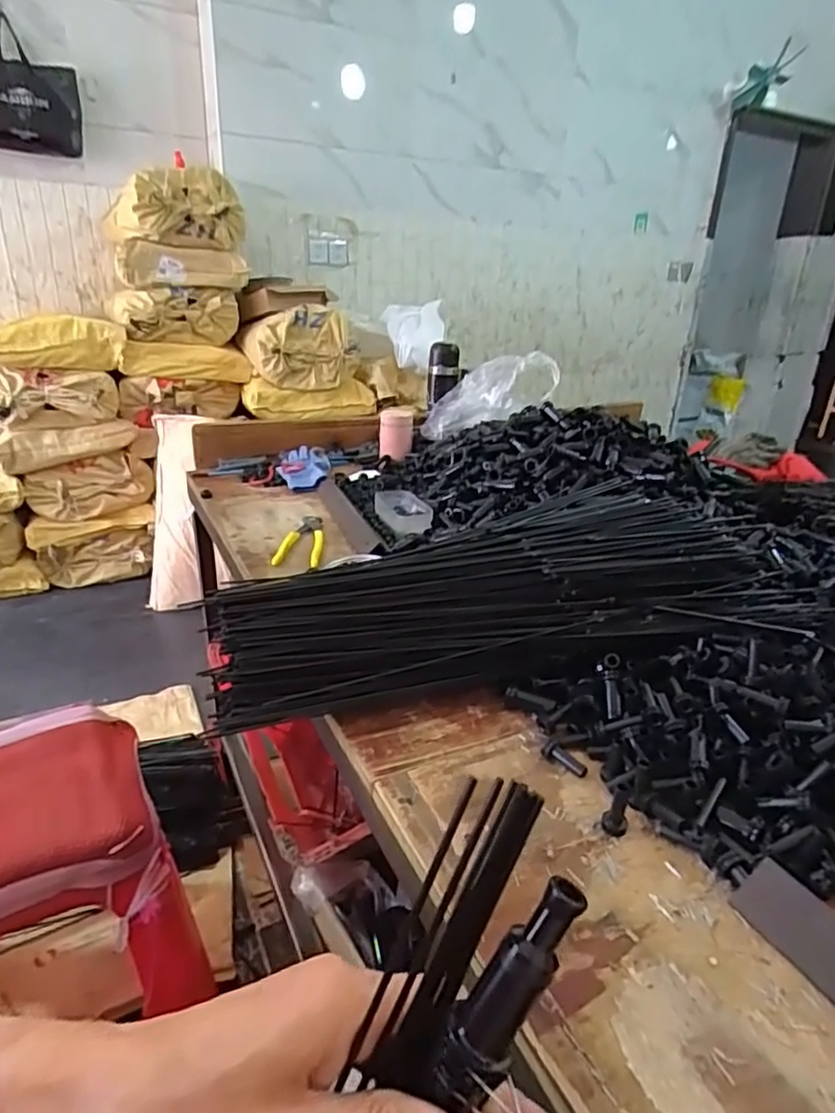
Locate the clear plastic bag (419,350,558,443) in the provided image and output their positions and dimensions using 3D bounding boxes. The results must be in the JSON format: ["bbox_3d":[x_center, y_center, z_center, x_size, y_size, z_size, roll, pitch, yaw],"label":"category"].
[{"bbox_3d":[0.131,-0.308,1.228,0.277,0.101,0.058,-19,14,25],"label":"clear plastic bag"}]

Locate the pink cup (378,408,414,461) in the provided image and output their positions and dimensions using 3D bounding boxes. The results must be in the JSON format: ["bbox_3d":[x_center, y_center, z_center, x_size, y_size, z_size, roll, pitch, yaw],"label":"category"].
[{"bbox_3d":[-0.043,-0.240,1.281,0.063,0.106,0.066,2,23,-1],"label":"pink cup"}]

